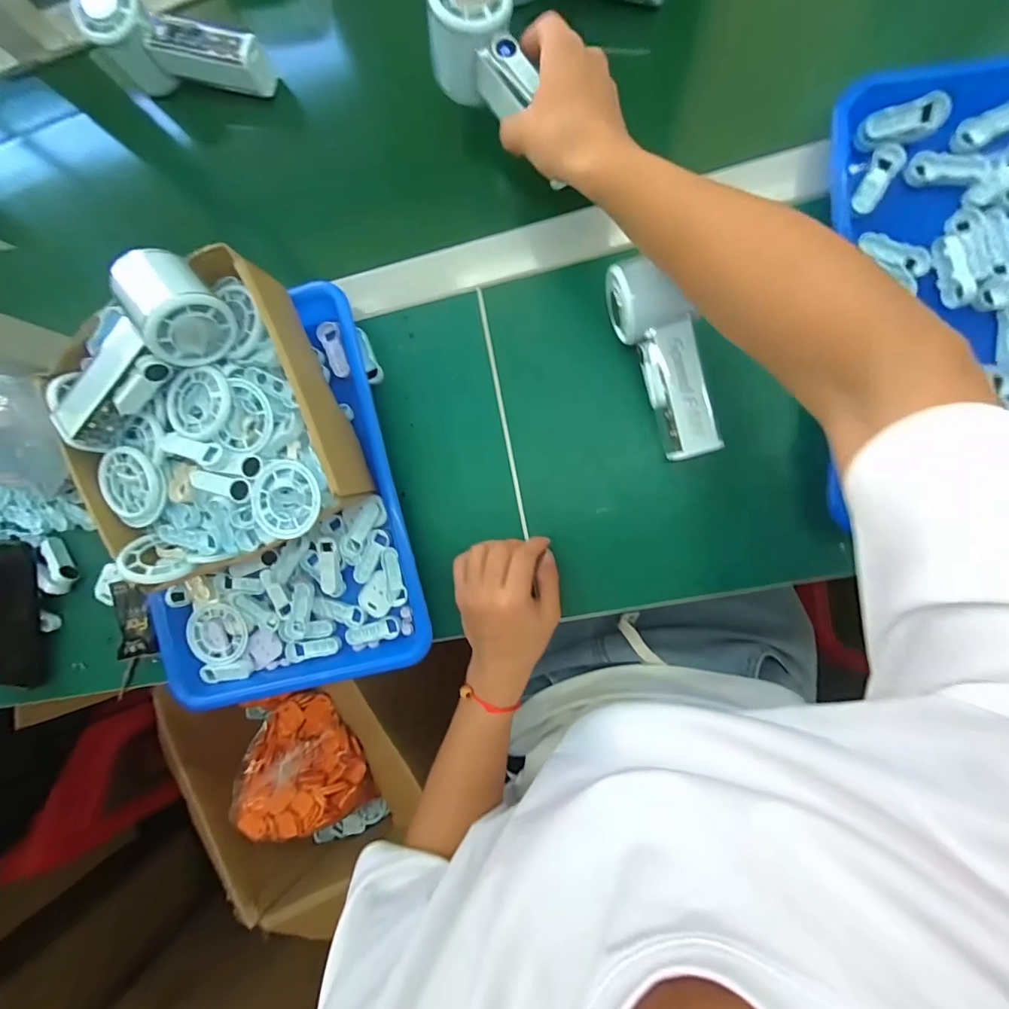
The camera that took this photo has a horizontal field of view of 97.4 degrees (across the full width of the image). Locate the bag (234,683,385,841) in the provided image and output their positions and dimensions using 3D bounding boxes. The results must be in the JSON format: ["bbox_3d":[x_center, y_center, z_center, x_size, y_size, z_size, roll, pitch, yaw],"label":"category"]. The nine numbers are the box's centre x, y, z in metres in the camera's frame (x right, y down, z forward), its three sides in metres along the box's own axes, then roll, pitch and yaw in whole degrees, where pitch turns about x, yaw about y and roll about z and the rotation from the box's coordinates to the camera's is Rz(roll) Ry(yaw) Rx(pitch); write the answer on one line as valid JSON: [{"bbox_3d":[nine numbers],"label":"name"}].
[{"bbox_3d":[-0.311,0.403,0.695,0.176,0.109,0.189,-1,90,8],"label":"bag"}]

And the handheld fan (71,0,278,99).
[{"bbox_3d":[-0.286,-0.409,0.399,0.150,0.053,0.053,7,92,-9],"label":"handheld fan"}]

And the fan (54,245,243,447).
[{"bbox_3d":[-0.273,-0.111,0.321,0.150,0.046,0.070,-45,85,6],"label":"fan"}]

